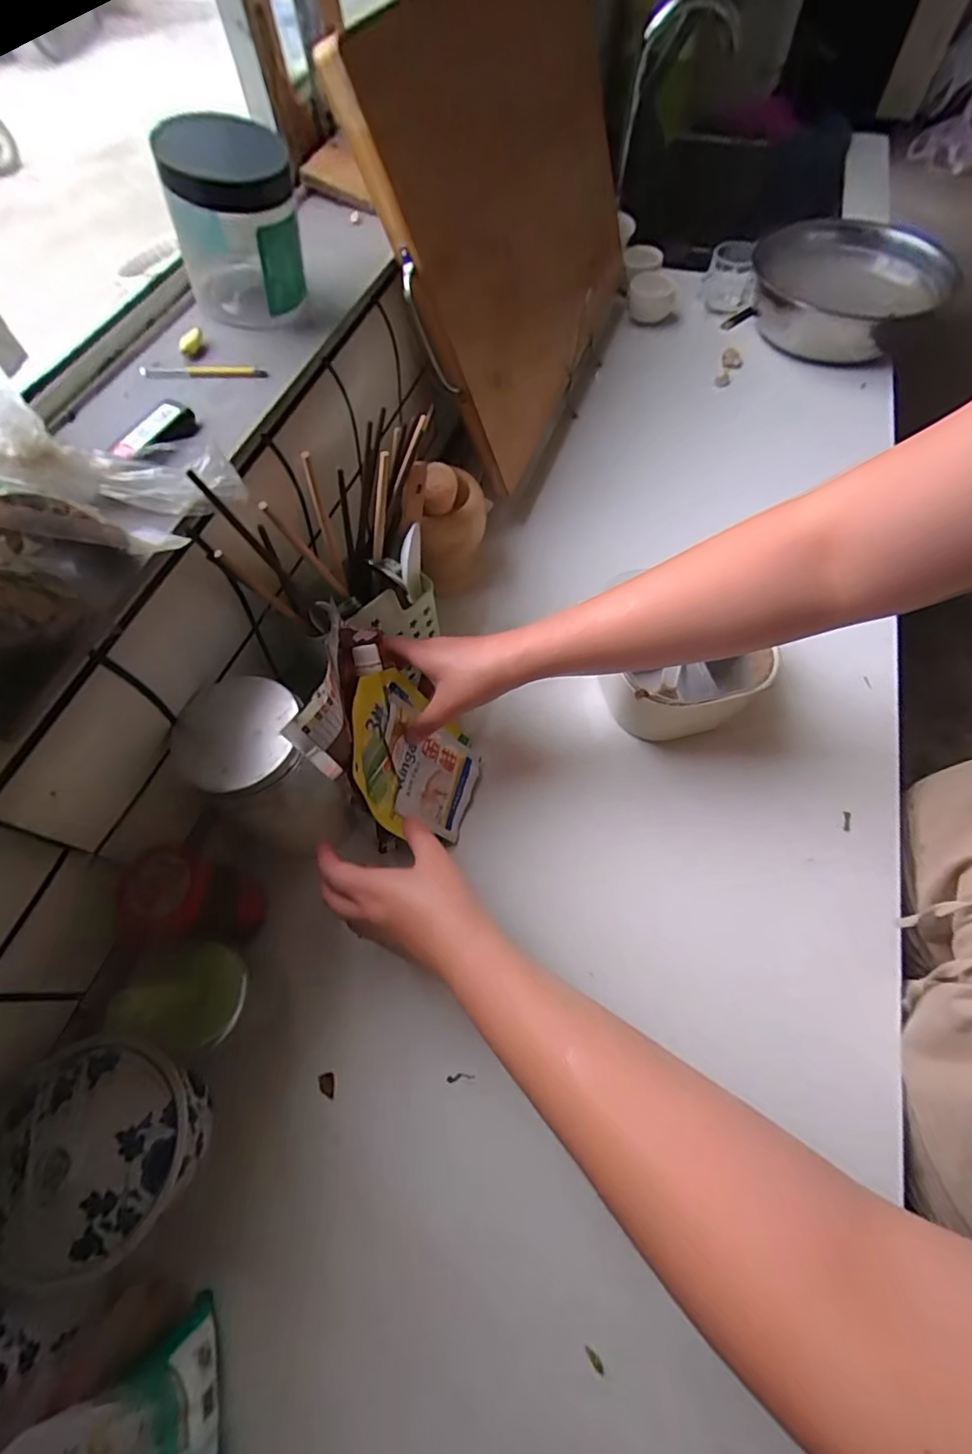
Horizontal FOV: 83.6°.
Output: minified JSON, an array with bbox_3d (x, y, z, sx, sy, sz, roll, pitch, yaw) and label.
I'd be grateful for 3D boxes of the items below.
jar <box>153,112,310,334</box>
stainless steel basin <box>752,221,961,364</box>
[{"bbox_3d":[-0.178,-0.351,0.382,0.078,0.088,0.101,-25,65,-11],"label":"jar"},{"bbox_3d":[0.512,-0.635,0.792,0.207,0.090,0.232,-35,67,-15],"label":"stainless steel basin"}]

